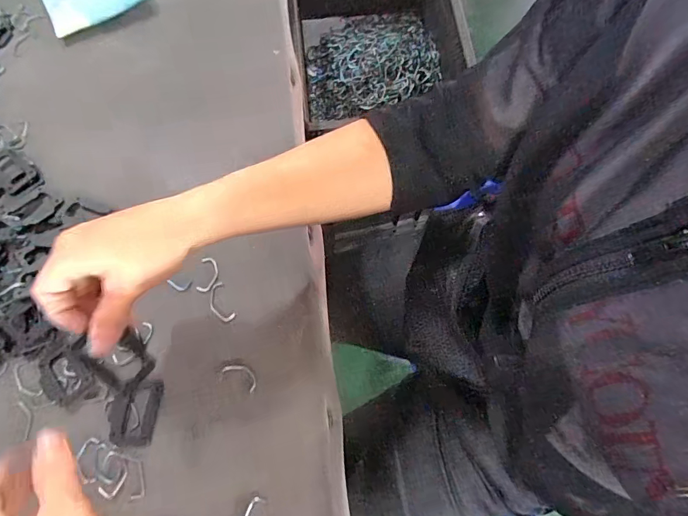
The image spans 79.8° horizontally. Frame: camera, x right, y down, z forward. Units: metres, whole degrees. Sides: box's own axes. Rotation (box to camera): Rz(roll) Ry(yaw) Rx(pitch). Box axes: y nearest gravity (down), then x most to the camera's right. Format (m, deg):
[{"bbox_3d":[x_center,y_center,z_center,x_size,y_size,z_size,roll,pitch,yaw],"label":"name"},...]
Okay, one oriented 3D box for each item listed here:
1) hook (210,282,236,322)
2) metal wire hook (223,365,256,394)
[{"bbox_3d":[-0.114,0.042,0.378,0.018,0.005,0.038,-26,72,-8],"label":"hook"},{"bbox_3d":[-0.090,0.102,0.358,0.033,0.004,0.015,32,74,11],"label":"metal wire hook"}]

